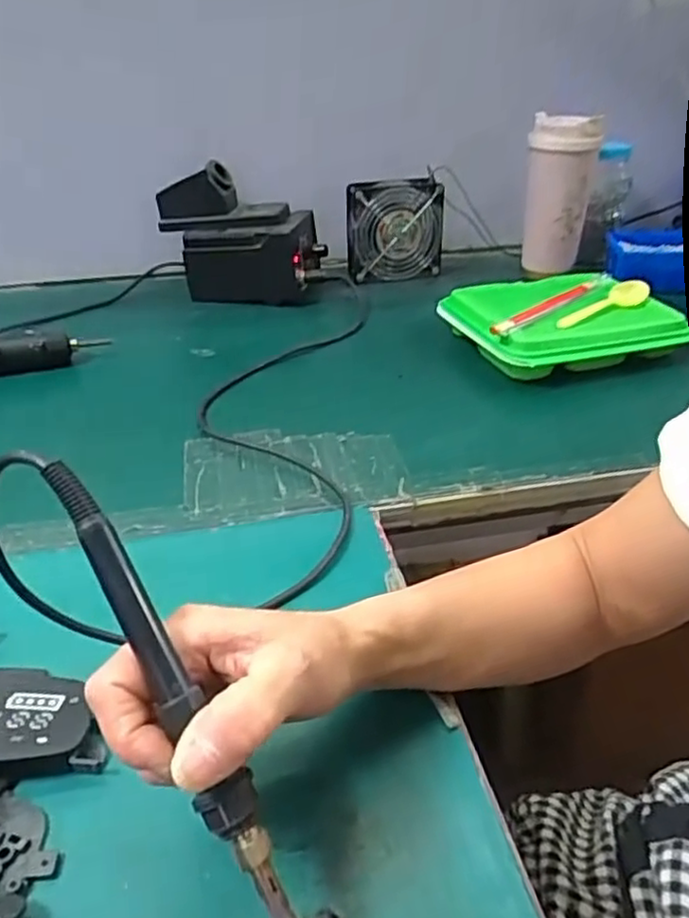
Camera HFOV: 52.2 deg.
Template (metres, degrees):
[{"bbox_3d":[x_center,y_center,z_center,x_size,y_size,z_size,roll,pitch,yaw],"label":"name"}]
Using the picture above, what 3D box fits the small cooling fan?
[{"bbox_3d":[0.066,-0.293,0.915,0.121,0.128,0.032,-9,34,-12],"label":"small cooling fan"}]

